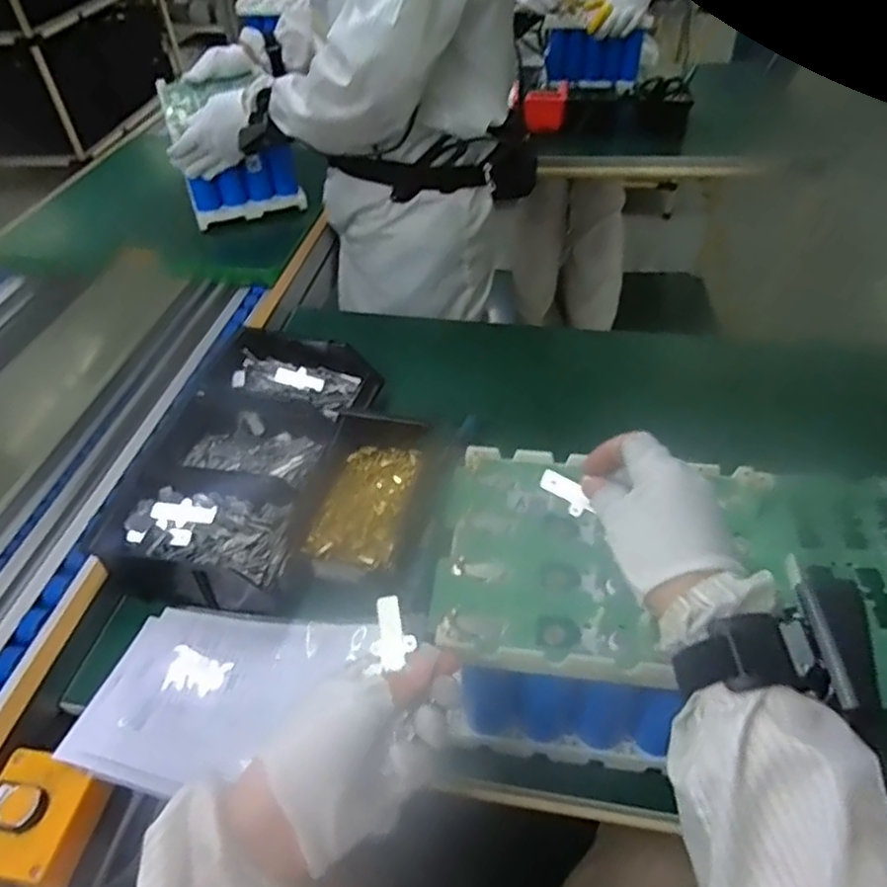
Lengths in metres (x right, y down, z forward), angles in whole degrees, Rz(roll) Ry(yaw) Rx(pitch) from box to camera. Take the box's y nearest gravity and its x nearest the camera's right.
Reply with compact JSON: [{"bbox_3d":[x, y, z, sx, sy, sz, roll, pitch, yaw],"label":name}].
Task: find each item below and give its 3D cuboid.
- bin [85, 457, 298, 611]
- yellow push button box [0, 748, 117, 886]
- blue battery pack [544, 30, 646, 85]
[{"bbox_3d":[-0.225,0.087,0.637,0.175,0.059,0.122,6,46,9],"label":"bin"},{"bbox_3d":[-0.288,0.265,0.472,0.086,0.046,0.081,9,46,12],"label":"yellow push button box"},{"bbox_3d":[0.335,-0.857,1.480,0.209,0.091,0.060,1,45,4],"label":"blue battery pack"}]

